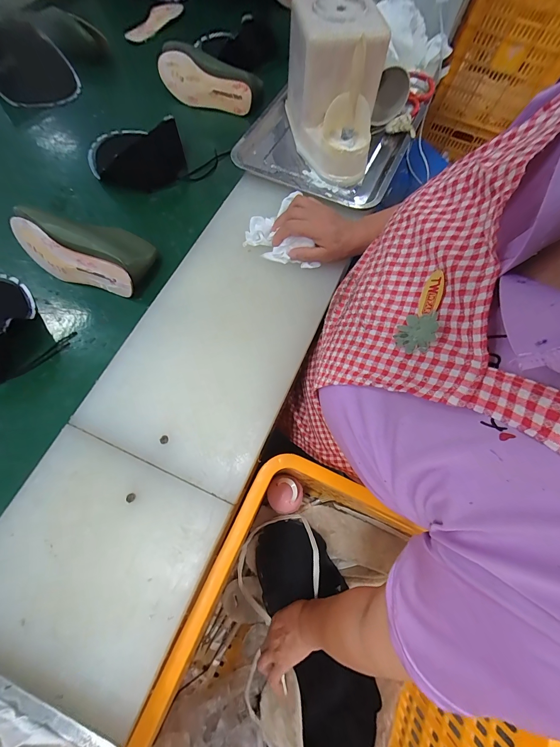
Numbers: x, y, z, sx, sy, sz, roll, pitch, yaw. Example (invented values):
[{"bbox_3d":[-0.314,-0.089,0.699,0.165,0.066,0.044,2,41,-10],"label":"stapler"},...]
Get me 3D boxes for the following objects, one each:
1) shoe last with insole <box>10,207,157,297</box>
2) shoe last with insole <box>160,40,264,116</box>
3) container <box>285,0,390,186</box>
[{"bbox_3d":[-0.336,-0.219,0.500,0.234,0.073,0.112,16,69,3],"label":"shoe last with insole"},{"bbox_3d":[-0.154,-0.663,0.656,0.236,0.071,0.090,18,70,4],"label":"shoe last with insole"},{"bbox_3d":[0.087,-0.476,0.489,0.150,0.155,0.217,4,69,-1],"label":"container"}]

